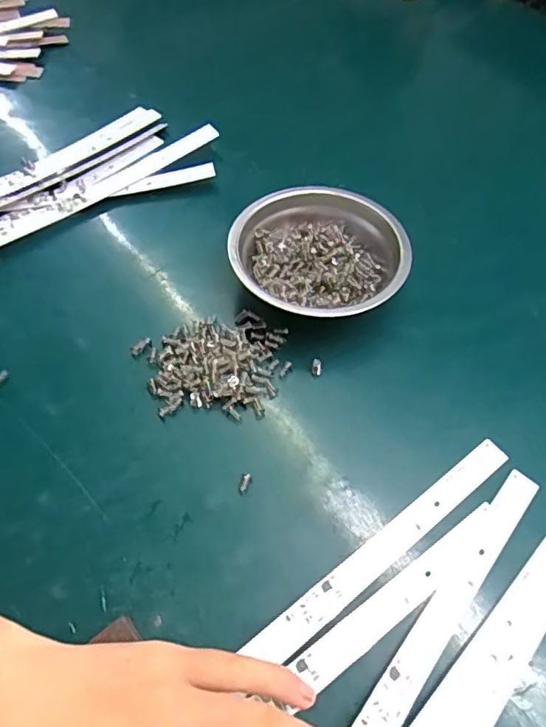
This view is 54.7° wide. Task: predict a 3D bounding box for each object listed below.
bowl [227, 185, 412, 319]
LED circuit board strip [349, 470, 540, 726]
[{"bbox_3d":[0.034,-0.075,0.392,0.126,0.041,0.123,1,56,-1],"label":"bowl"},{"bbox_3d":[0.064,0.153,0.255,0.019,0.008,0.276,37,58,20],"label":"LED circuit board strip"}]

